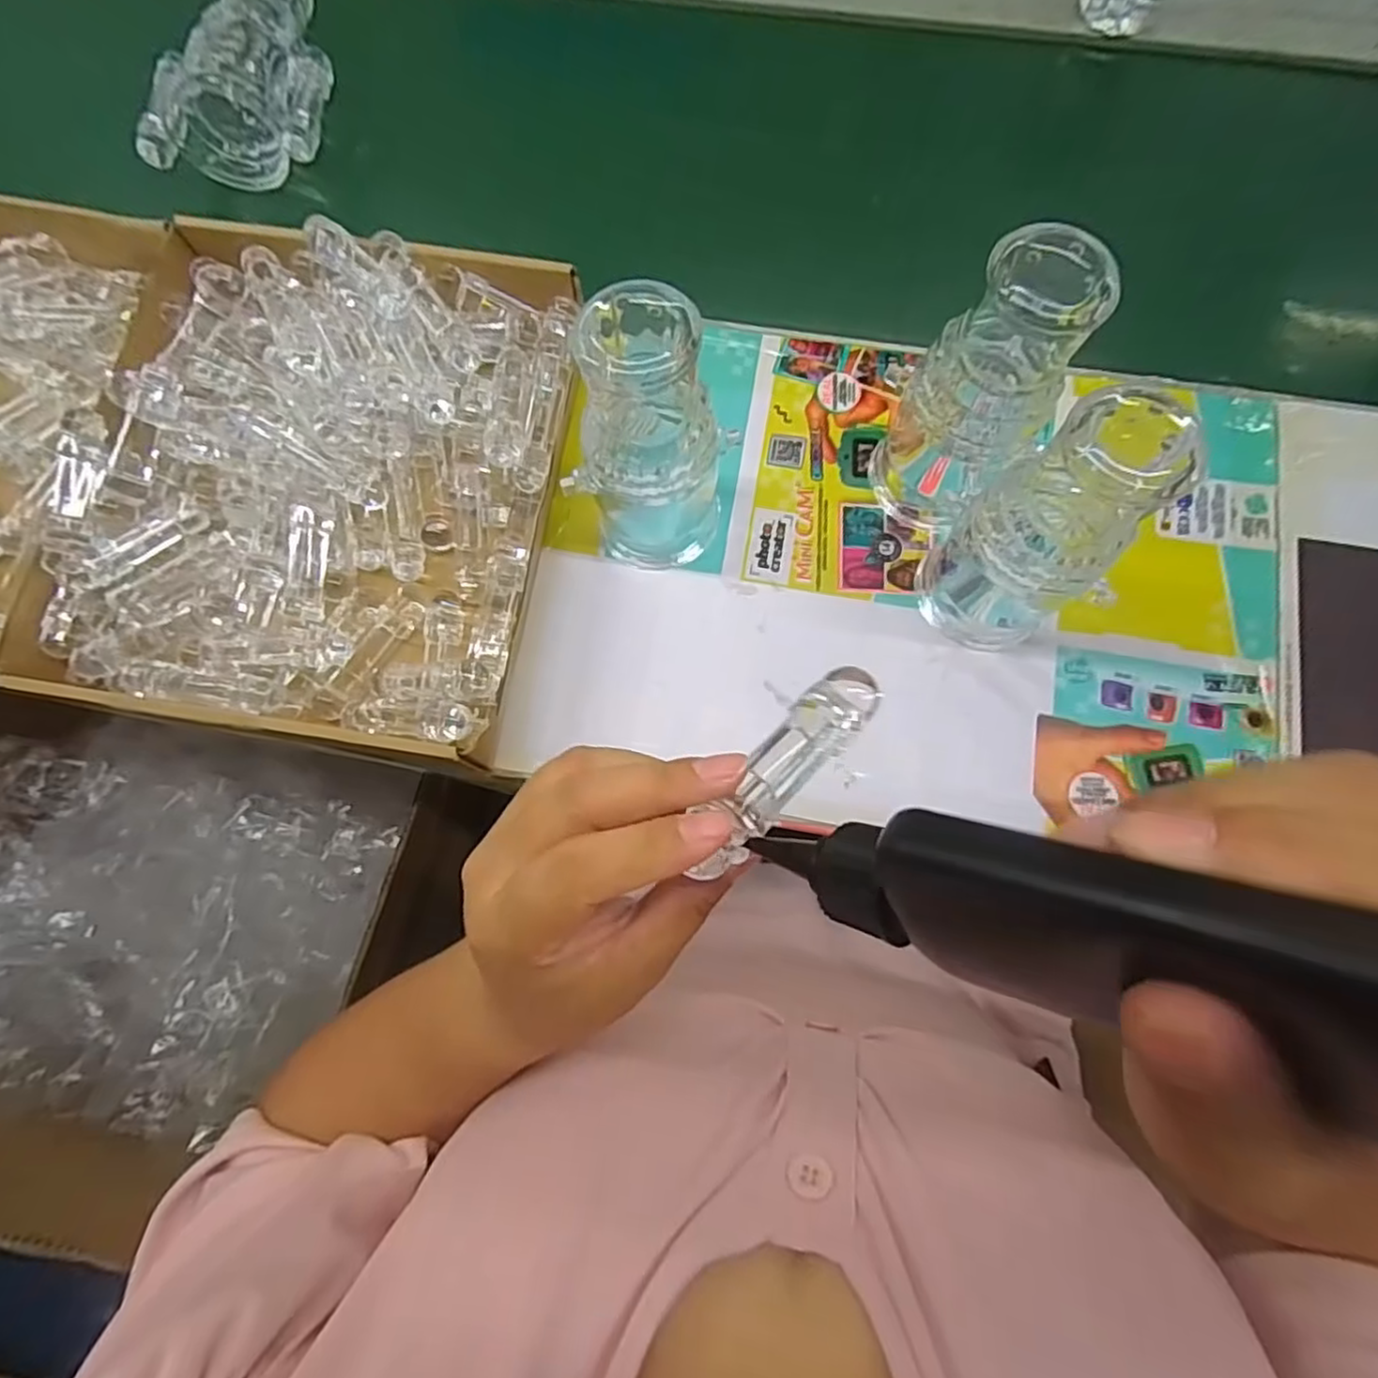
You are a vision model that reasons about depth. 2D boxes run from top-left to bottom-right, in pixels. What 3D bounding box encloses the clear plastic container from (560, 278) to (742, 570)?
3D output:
[{"bbox_3d":[-0.018,-0.124,0.376,0.073,0.175,0.066,15,79,4],"label":"clear plastic container"}]

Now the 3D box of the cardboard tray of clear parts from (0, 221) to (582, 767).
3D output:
[{"bbox_3d":[-0.222,-0.131,0.426,0.278,0.057,0.316,9,78,3],"label":"cardboard tray of clear parts"}]

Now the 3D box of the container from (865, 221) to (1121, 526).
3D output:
[{"bbox_3d":[0.149,-0.150,0.374,0.069,0.173,0.063,24,80,6],"label":"container"}]

